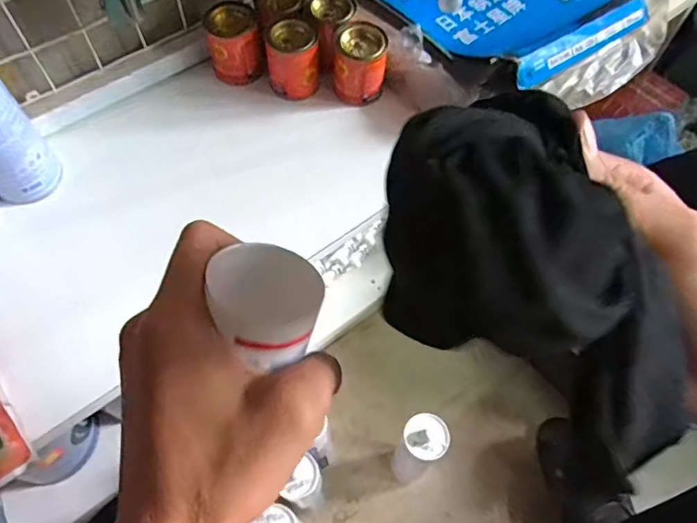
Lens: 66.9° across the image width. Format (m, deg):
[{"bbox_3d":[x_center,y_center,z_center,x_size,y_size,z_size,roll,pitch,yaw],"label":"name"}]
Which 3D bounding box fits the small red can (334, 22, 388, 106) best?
[{"bbox_3d":[0.012,-0.209,0.566,0.053,0.071,0.044,2,61,1],"label":"small red can"}]

